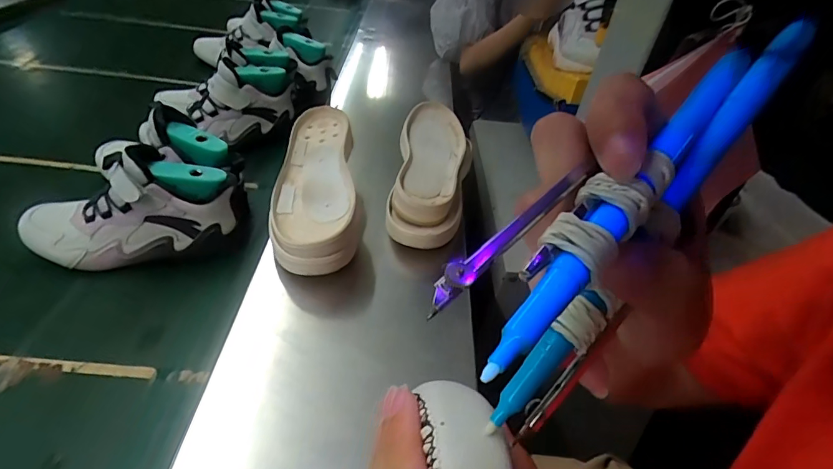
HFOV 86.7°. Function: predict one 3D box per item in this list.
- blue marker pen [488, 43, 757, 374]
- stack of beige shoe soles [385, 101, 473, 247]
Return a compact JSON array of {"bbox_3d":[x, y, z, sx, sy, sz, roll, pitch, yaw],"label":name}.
[{"bbox_3d":[0.067,-0.017,0.128,0.011,0.010,0.157,31,57,28],"label":"blue marker pen"},{"bbox_3d":[0.023,-0.087,0.579,0.099,0.065,0.246,9,40,2],"label":"stack of beige shoe soles"}]

